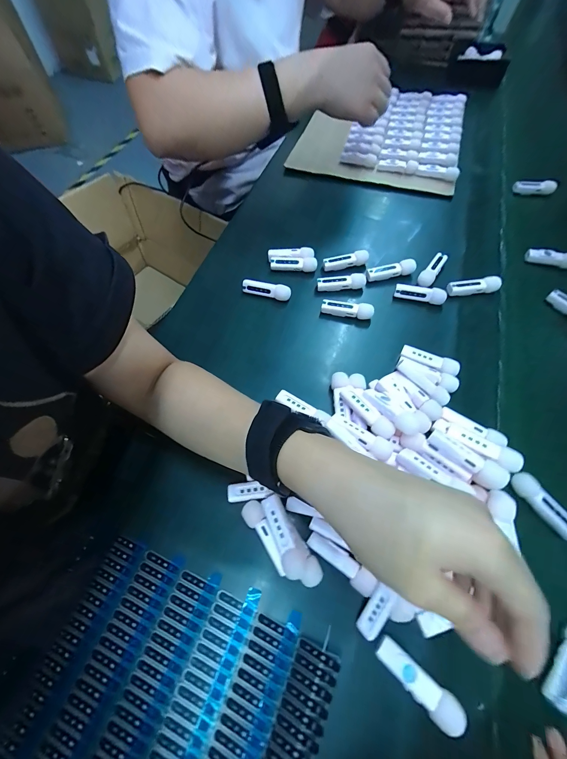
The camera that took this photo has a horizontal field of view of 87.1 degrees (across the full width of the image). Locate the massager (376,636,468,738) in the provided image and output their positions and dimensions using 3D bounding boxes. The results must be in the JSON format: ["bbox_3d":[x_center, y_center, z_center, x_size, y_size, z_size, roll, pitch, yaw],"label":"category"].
[{"bbox_3d":[0.097,0.219,0.214,0.063,0.011,0.020,35,68,17],"label":"massager"}]

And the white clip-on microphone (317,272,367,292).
[{"bbox_3d":[0.078,-0.128,0.401,0.065,0.021,0.015,-4,65,-5],"label":"white clip-on microphone"}]

